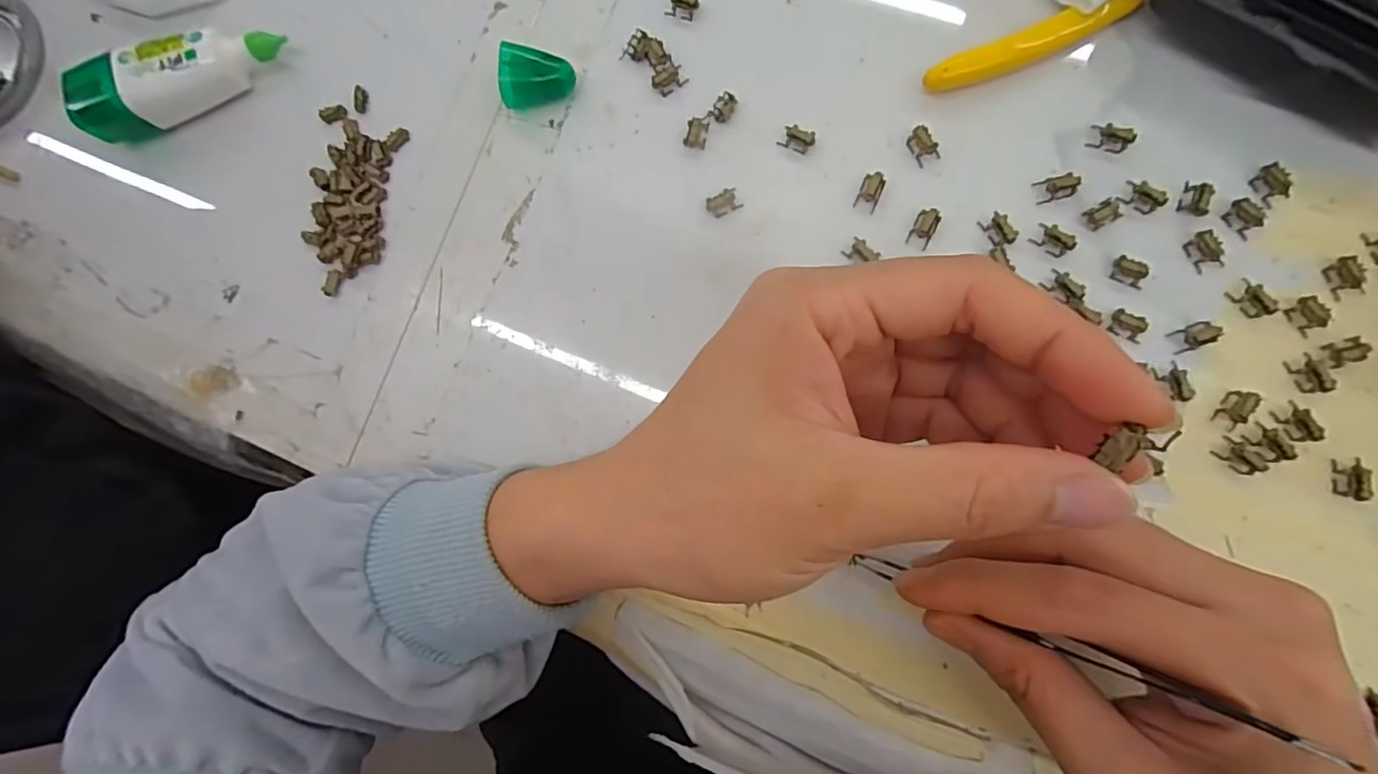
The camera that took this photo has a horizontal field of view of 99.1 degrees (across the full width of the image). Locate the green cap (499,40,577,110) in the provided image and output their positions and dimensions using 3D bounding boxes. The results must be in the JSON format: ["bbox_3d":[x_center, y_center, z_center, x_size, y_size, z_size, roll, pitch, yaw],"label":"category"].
[{"bbox_3d":[-0.065,-0.134,0.252,0.030,0.020,0.021,-14,84,6],"label":"green cap"}]

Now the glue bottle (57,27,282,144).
[{"bbox_3d":[-0.236,-0.141,0.270,0.097,0.025,0.026,-21,84,6],"label":"glue bottle"}]

